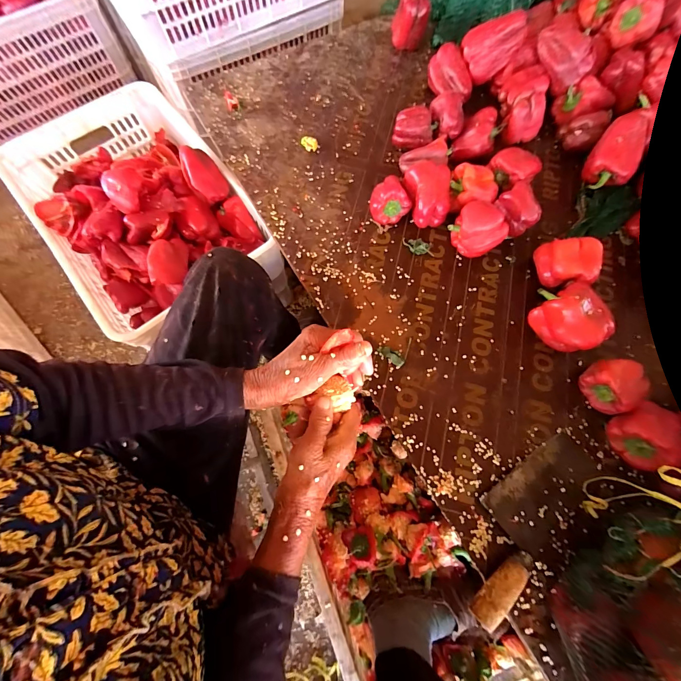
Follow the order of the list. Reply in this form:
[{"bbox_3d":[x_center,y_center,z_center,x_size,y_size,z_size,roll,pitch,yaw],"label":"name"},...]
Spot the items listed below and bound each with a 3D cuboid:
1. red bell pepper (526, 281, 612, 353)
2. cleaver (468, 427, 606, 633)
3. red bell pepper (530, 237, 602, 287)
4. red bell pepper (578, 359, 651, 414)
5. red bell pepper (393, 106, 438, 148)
[{"bbox_3d":[0.329,-0.033,0.448,0.076,0.076,0.098,-36,76,-11],"label":"red bell pepper"},{"bbox_3d":[0.238,0.223,0.383,0.244,0.042,0.100,-31,75,-9],"label":"cleaver"},{"bbox_3d":[0.347,-0.115,0.484,0.073,0.070,0.074,4,72,1],"label":"red bell pepper"},{"bbox_3d":[0.378,0.063,0.427,0.065,0.052,0.067,0,72,1],"label":"red bell pepper"},{"bbox_3d":[0.136,-0.390,0.571,0.074,0.058,0.057,14,73,4],"label":"red bell pepper"}]

